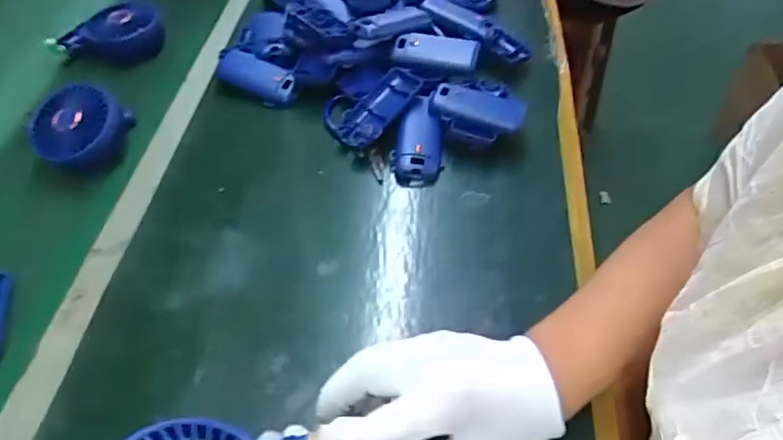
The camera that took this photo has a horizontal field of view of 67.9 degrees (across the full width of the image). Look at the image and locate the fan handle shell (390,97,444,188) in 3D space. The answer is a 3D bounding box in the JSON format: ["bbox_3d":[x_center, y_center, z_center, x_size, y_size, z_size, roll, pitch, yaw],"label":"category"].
[{"bbox_3d":[0.026,-0.079,0.575,0.048,0.022,0.091,5,68,4],"label":"fan handle shell"}]

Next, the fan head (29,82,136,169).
[{"bbox_3d":[-0.317,-0.090,0.593,0.093,0.040,0.090,2,71,-2],"label":"fan head"}]

